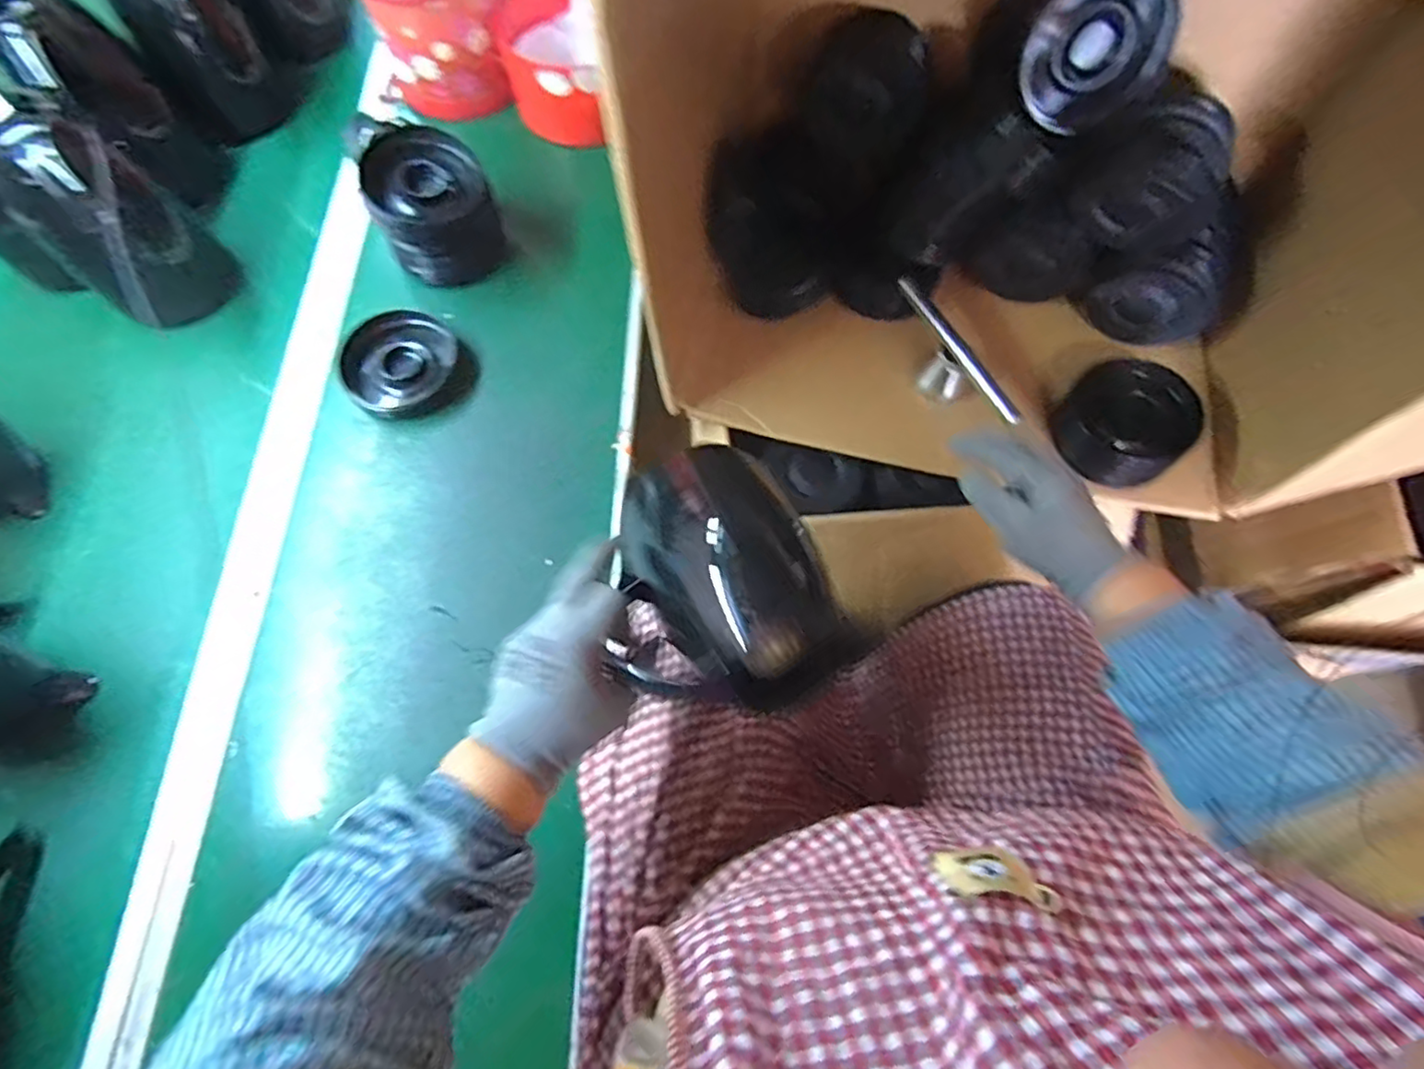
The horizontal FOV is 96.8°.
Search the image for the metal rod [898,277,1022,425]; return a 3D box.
[{"bbox_3d":[0.261,-0.198,0.670,0.017,0.016,0.195,-27,72,-11],"label":"metal rod"}]

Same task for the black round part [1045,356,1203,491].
[{"bbox_3d":[0.427,-0.118,0.650,0.125,0.041,0.116,1,69,-1],"label":"black round part"}]

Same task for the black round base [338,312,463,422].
[{"bbox_3d":[-0.334,-0.181,0.674,0.116,0.024,0.116,1,69,-1],"label":"black round base"}]

